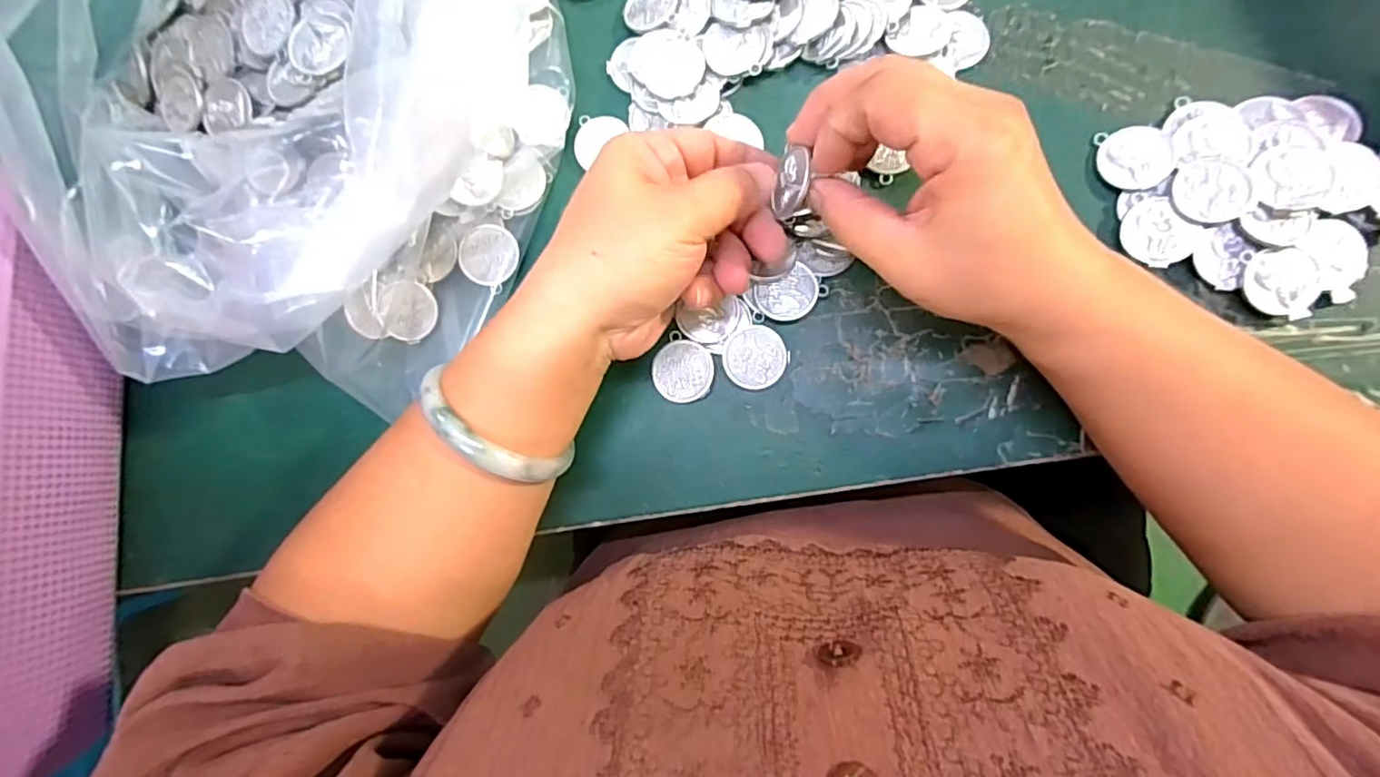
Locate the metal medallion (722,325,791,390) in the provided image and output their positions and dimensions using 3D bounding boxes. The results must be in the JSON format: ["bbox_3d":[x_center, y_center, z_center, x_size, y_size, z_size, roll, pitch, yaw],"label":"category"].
[{"bbox_3d":[0.031,-0.014,0.284,0.031,0.004,0.029,0,93,-1],"label":"metal medallion"}]

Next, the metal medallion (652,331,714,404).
[{"bbox_3d":[-0.003,-0.008,0.288,0.029,0.004,0.029,-1,85,7],"label":"metal medallion"}]

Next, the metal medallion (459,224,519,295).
[{"bbox_3d":[-0.100,-0.066,0.301,0.030,0.004,0.029,-1,85,7],"label":"metal medallion"}]

